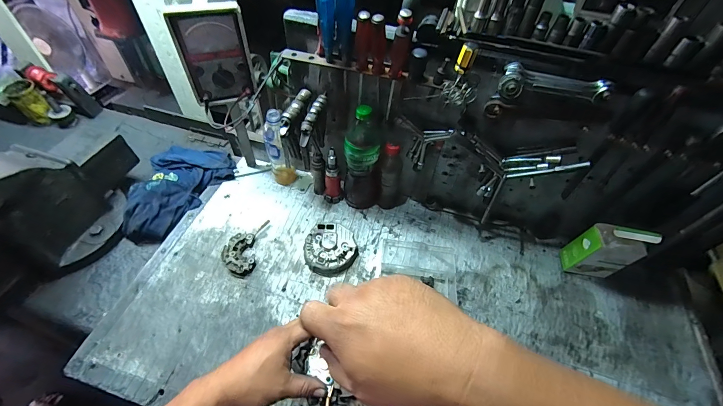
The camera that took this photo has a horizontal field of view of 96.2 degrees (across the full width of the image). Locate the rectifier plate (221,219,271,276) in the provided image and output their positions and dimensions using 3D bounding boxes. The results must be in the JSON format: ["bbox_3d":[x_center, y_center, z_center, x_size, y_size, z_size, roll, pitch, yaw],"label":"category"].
[{"bbox_3d":[-0.263,0.097,0.720,0.076,0.019,0.136,4,51,-1],"label":"rectifier plate"}]

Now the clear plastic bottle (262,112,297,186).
[{"bbox_3d":[-0.196,-0.129,0.775,0.058,0.213,0.053,-8,53,-10],"label":"clear plastic bottle"}]

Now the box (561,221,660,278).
[{"bbox_3d":[0.501,0.098,0.670,0.100,0.164,0.056,9,51,3],"label":"box"}]

